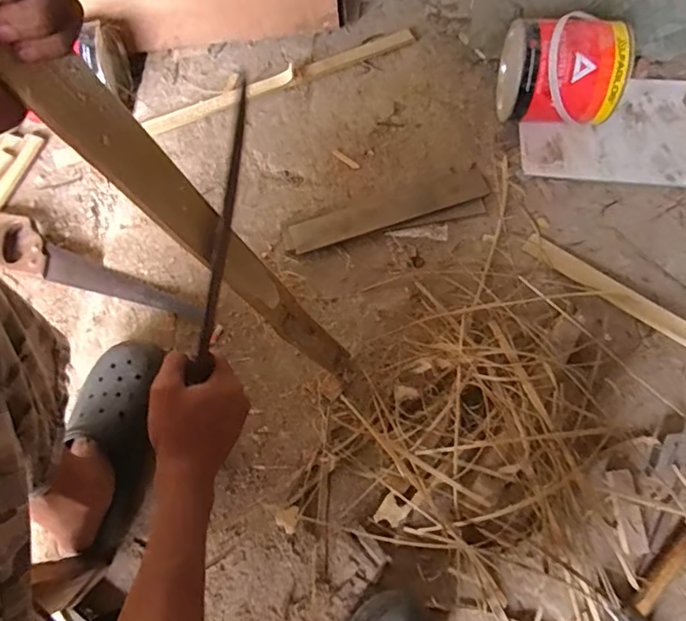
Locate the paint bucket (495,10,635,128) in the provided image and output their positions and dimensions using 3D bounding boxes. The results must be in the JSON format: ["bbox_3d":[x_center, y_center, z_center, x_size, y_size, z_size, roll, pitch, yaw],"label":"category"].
[{"bbox_3d":[0.350,-0.368,0.841,0.161,0.161,0.135,2,70,-1],"label":"paint bucket"}]

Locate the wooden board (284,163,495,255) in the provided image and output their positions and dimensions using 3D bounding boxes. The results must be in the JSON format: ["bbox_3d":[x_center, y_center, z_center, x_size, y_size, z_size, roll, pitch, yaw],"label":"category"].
[{"bbox_3d":[0.073,-0.161,0.846,0.337,0.013,0.057,-19,70,-6],"label":"wooden board"}]

